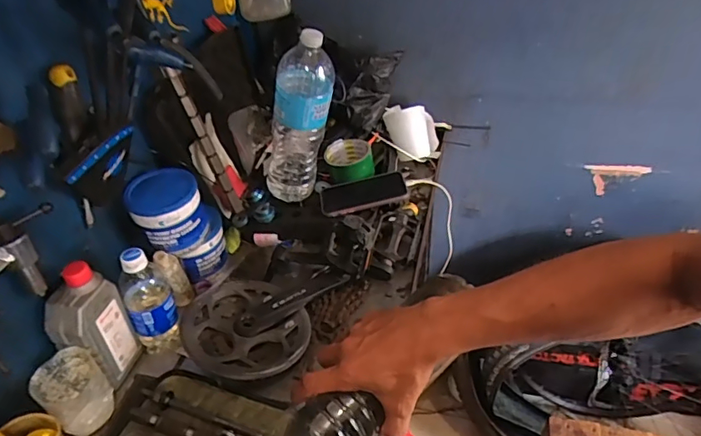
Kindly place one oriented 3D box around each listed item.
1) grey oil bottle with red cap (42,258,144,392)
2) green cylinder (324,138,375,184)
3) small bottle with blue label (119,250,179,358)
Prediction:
[{"bbox_3d":[-0.338,0.140,0.659,0.053,0.178,0.079,5,40,12],"label":"grey oil bottle with red cap"},{"bbox_3d":[-0.003,-0.108,0.944,0.087,0.046,0.083,-8,39,-5],"label":"green cylinder"},{"bbox_3d":[-0.284,0.114,0.708,0.063,0.165,0.063,-24,43,-22],"label":"small bottle with blue label"}]

